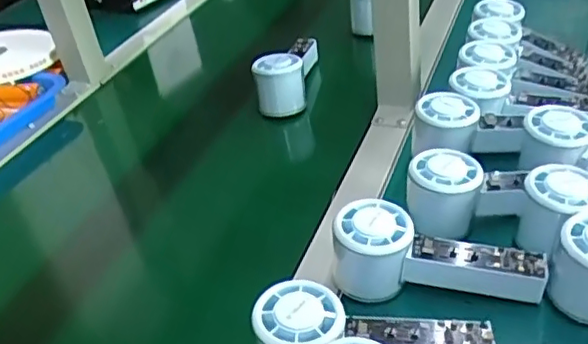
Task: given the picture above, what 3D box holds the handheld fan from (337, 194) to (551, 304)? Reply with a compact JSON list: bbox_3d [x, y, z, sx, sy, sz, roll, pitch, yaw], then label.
[{"bbox_3d":[0.105,0.063,0.452,0.152,0.061,0.053,4,37,17],"label":"handheld fan"}]

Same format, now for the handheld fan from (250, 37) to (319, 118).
[{"bbox_3d":[-0.006,-0.130,0.749,0.054,0.062,0.142,0,36,12],"label":"handheld fan"}]

